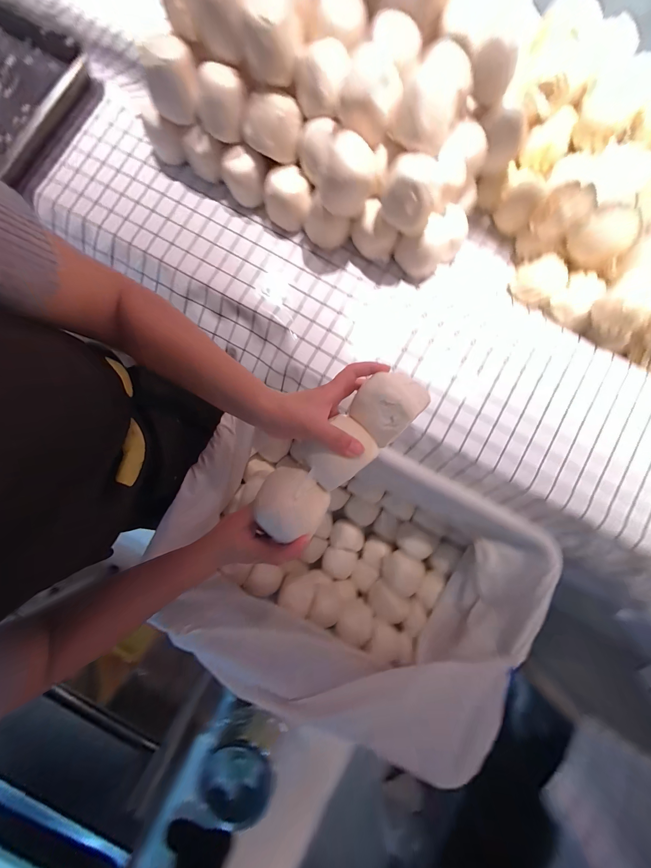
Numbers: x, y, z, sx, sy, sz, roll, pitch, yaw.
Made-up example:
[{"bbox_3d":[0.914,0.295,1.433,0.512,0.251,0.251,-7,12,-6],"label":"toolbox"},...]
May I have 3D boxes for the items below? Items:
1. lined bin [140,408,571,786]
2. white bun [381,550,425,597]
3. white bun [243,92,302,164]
[{"bbox_3d":[0.026,0.262,0.568,0.593,0.282,0.373,25,85,2],"label":"lined bin"},{"bbox_3d":[0.173,0.315,0.627,0.075,0.050,0.080,0,80,-1],"label":"white bun"},{"bbox_3d":[-0.090,-0.513,0.460,0.101,0.058,0.067,0,84,-1],"label":"white bun"}]

